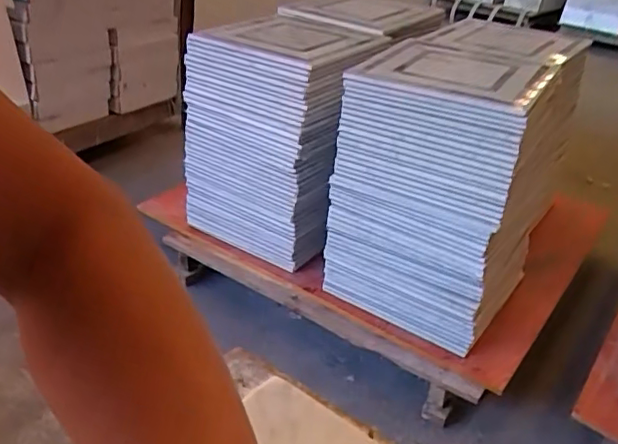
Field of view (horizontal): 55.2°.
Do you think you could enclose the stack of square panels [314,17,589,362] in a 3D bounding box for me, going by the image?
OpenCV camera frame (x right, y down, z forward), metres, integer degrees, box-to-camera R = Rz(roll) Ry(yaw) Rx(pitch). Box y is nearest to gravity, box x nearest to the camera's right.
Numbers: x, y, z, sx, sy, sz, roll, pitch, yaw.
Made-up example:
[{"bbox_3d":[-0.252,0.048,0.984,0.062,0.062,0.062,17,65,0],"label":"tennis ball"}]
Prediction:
[{"bbox_3d":[0.375,-0.138,1.561,0.438,0.618,0.622,21,30,24],"label":"stack of square panels"}]

